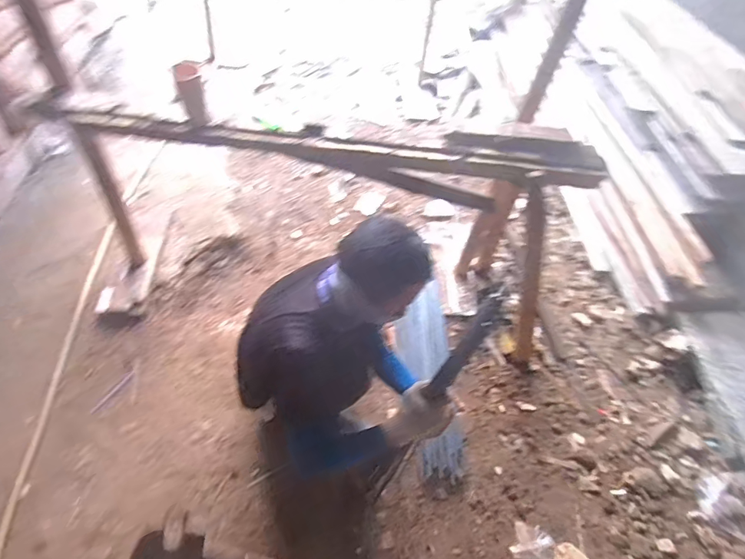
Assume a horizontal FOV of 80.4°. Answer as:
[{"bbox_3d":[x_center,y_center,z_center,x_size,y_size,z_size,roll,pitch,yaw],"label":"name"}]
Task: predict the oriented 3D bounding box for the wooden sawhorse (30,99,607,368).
[{"bbox_3d":[-0.086,-0.218,1.519,1.575,0.885,0.470,7,51,-1],"label":"wooden sawhorse"}]

